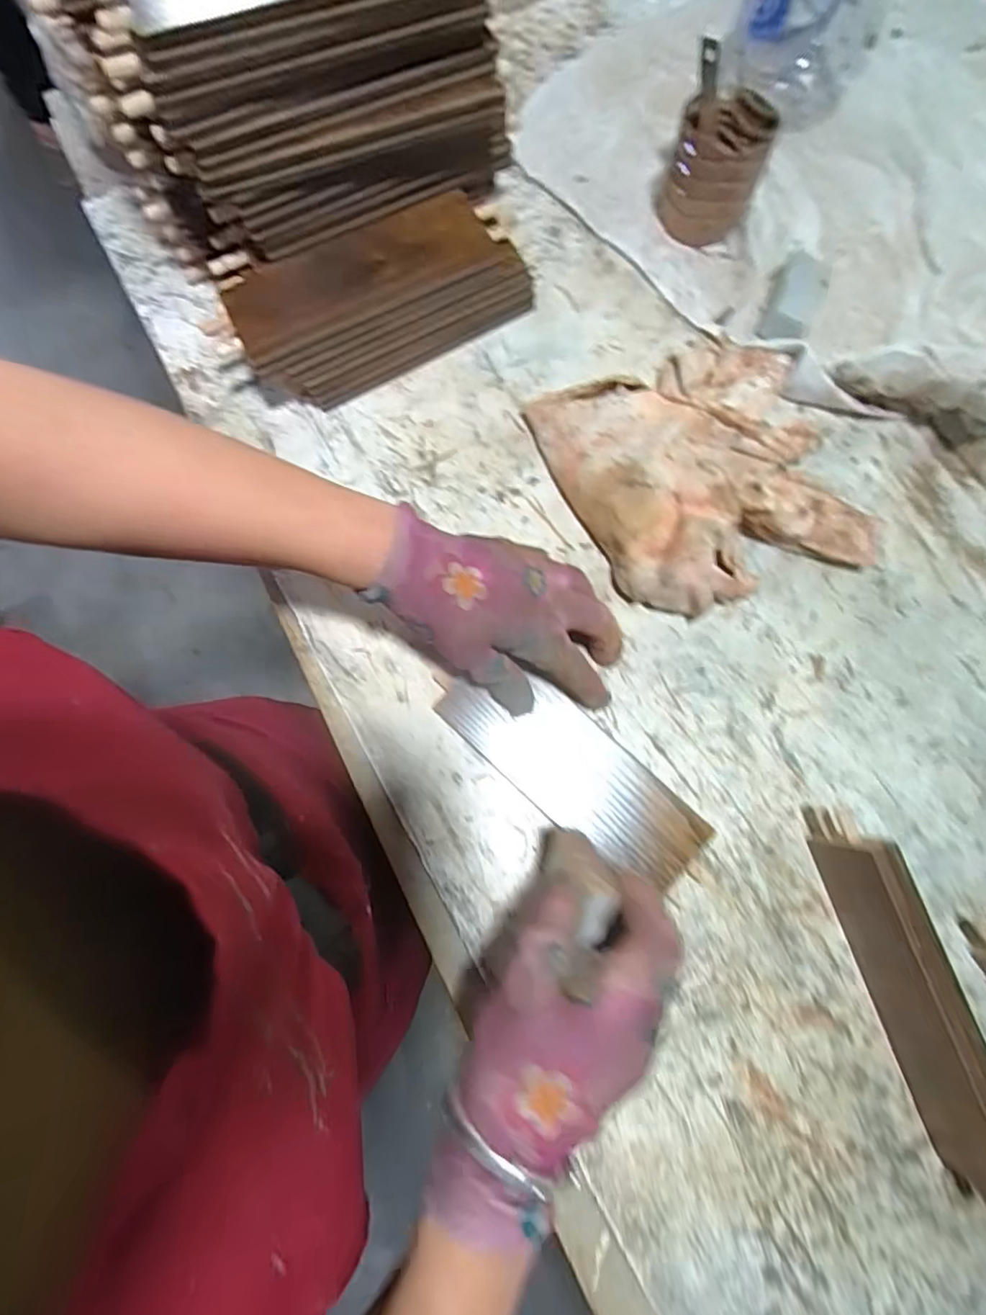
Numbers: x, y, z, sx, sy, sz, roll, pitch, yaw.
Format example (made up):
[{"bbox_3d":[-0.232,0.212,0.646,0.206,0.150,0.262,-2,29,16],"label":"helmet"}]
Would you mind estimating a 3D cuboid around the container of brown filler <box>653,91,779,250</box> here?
[{"bbox_3d":[0.163,-0.360,0.427,0.065,0.074,0.066,0,80,1],"label":"container of brown filler"}]

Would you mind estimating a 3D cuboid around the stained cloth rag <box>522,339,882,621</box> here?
[{"bbox_3d":[0.142,-0.128,0.393,0.178,0.051,0.181,-21,80,-3],"label":"stained cloth rag"}]

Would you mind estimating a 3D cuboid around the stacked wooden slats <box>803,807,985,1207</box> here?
[{"bbox_3d":[0.238,0.193,0.321,0.020,0.064,0.213,-18,80,-2],"label":"stacked wooden slats"}]

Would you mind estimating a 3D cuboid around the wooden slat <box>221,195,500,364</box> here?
[{"bbox_3d":[-0.092,-0.264,0.390,0.182,0.009,0.065,-24,79,-4],"label":"wooden slat"}]

